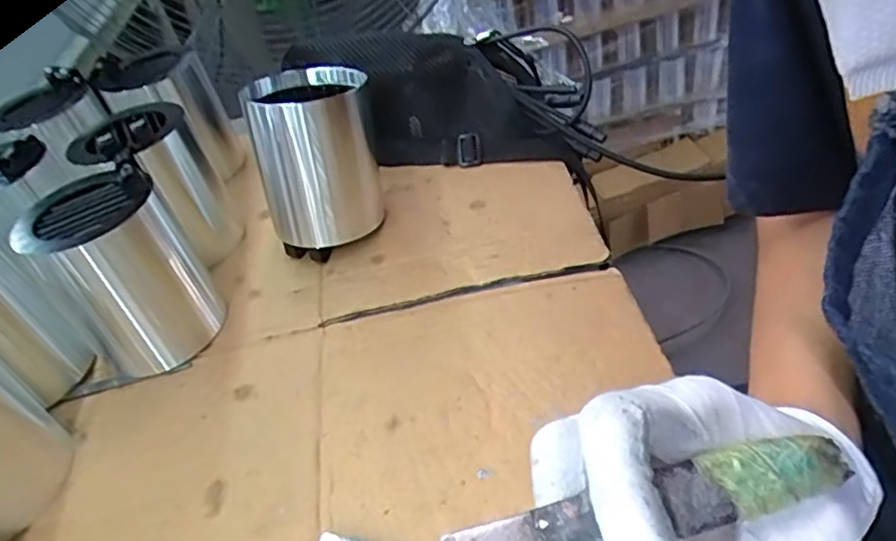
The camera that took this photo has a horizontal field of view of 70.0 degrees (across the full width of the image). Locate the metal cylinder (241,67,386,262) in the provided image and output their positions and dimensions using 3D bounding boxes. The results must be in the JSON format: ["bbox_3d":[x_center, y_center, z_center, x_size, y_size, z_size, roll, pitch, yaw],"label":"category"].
[{"bbox_3d":[-0.098,-0.083,0.484,0.092,0.116,0.090,-19,41,-7],"label":"metal cylinder"}]

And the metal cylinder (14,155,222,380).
[{"bbox_3d":[-0.215,-0.007,0.421,0.082,0.112,0.087,-34,46,-21],"label":"metal cylinder"}]

